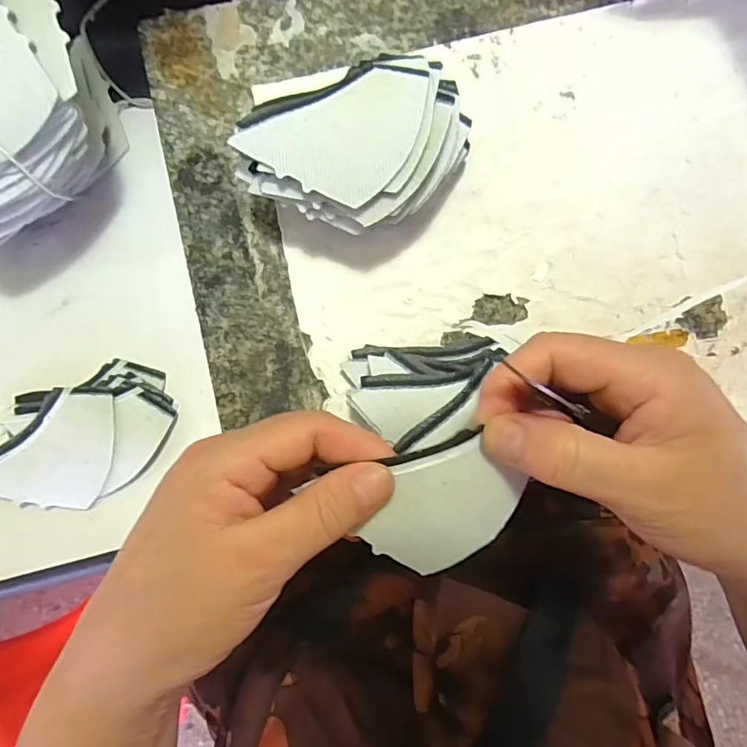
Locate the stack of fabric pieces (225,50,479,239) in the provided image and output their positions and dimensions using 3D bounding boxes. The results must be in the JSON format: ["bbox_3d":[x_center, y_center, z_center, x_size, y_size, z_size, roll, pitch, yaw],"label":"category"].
[{"bbox_3d":[-0.006,-0.109,0.260,0.113,0.053,0.072,-26,91,-2],"label":"stack of fabric pieces"}]

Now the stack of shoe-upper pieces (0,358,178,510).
[{"bbox_3d":[-0.177,0.041,0.300,0.118,0.014,0.071,-21,90,1],"label":"stack of shoe-upper pieces"}]

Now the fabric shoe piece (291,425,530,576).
[{"bbox_3d":[0.024,0.051,0.209,0.065,0.009,0.065,-29,107,7],"label":"fabric shoe piece"}]

